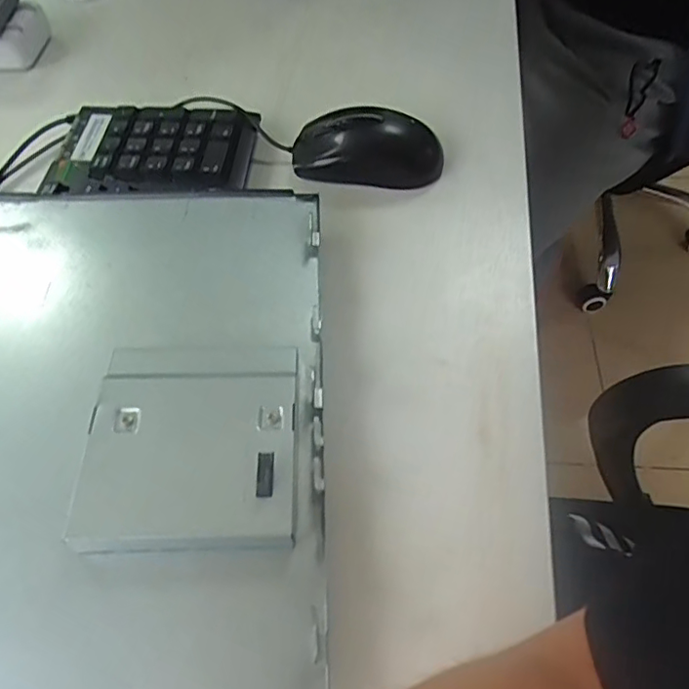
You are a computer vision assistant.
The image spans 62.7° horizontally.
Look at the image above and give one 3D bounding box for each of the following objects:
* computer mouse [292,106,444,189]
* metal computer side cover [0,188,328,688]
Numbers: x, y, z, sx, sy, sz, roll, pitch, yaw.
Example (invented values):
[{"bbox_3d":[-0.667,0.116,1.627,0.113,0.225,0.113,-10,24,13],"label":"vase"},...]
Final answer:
[{"bbox_3d":[0.017,-0.140,0.403,0.103,0.032,0.051,8,57,8],"label":"computer mouse"},{"bbox_3d":[-0.144,0.024,0.277,0.261,0.020,0.291,-2,56,0],"label":"metal computer side cover"}]

